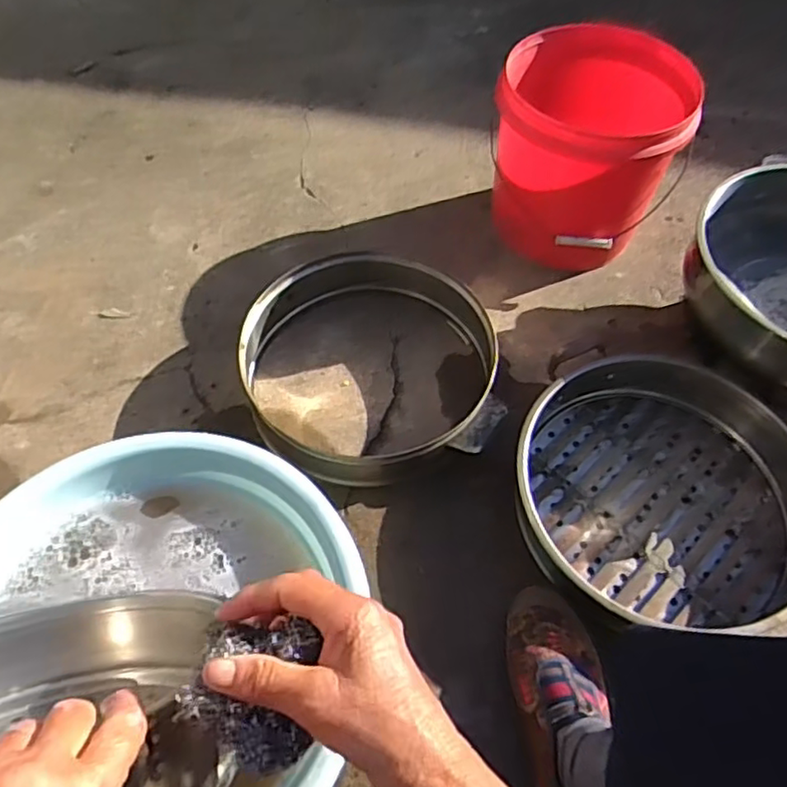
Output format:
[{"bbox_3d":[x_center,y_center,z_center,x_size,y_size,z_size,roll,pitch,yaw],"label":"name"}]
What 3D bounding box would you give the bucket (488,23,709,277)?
[{"bbox_3d":[0.256,-0.325,0.899,0.235,0.247,0.235,1,57,-1],"label":"bucket"}]

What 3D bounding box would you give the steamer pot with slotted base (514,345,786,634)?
[{"bbox_3d":[0.287,0.101,0.702,0.305,0.096,0.294,1,57,-1],"label":"steamer pot with slotted base"}]

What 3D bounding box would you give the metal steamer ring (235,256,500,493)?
[{"bbox_3d":[-0.027,-0.033,0.785,0.308,0.092,0.280,1,57,-1],"label":"metal steamer ring"}]

